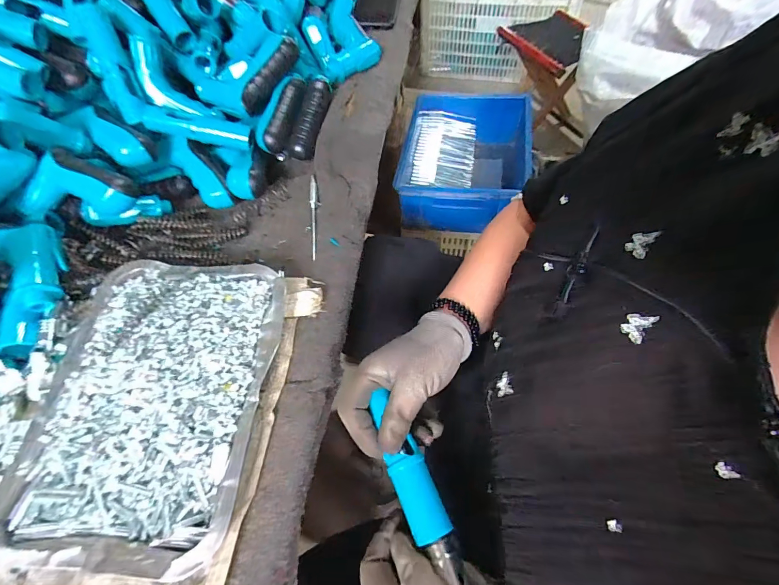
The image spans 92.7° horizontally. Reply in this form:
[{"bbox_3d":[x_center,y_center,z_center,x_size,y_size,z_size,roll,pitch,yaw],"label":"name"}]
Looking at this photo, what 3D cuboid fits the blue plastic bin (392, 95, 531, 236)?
[{"bbox_3d":[0.177,-0.296,0.850,0.295,0.125,0.345,8,58,8],"label":"blue plastic bin"}]

